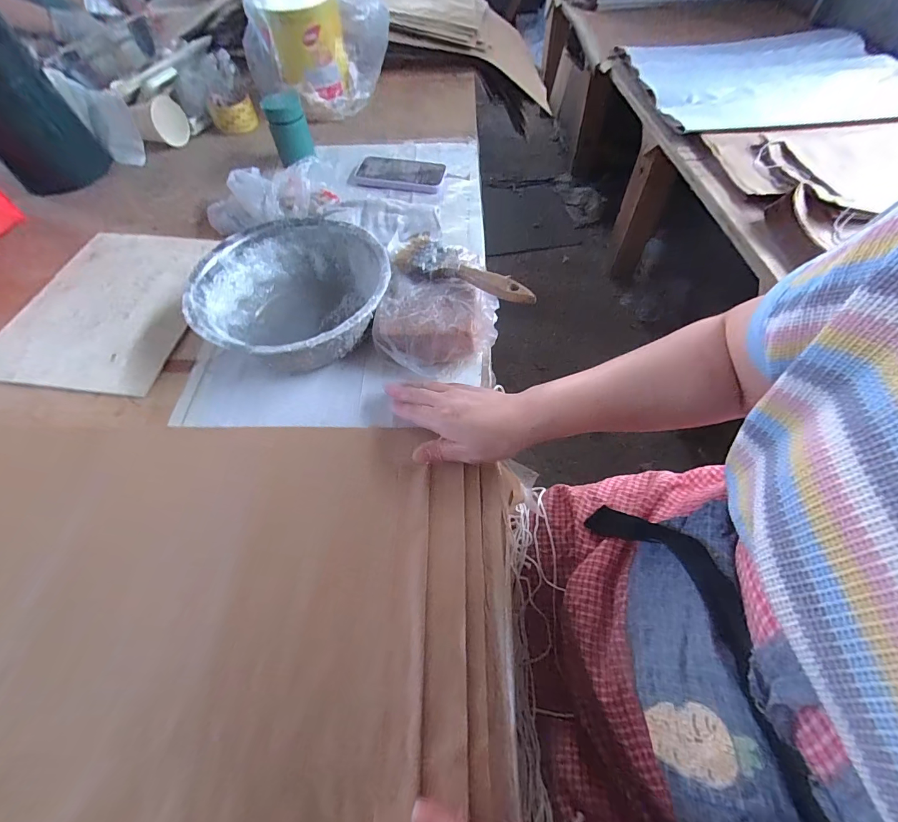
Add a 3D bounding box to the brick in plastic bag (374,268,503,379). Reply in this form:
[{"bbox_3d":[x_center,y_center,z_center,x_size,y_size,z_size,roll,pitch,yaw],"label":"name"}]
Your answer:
[{"bbox_3d":[-0.013,-0.099,0.441,0.133,0.060,0.104,7,60,5],"label":"brick in plastic bag"}]

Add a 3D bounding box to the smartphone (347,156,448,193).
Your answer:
[{"bbox_3d":[-0.092,-0.412,0.665,0.161,0.011,0.083,10,61,7],"label":"smartphone"}]

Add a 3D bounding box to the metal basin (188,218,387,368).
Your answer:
[{"bbox_3d":[-0.178,-0.132,0.457,0.207,0.079,0.215,-1,60,1],"label":"metal basin"}]

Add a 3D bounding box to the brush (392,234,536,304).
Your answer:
[{"bbox_3d":[0.014,-0.153,0.425,0.174,0.015,0.050,29,80,22],"label":"brush"}]

